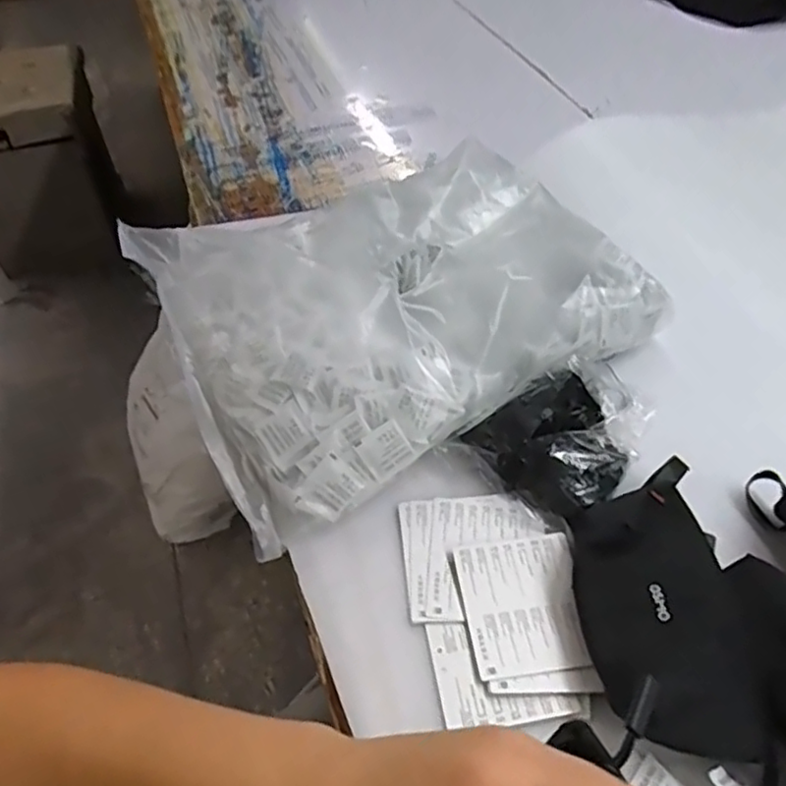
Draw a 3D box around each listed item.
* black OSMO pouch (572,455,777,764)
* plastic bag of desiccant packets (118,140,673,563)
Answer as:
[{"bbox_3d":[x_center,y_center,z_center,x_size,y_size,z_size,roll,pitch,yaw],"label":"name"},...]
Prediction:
[{"bbox_3d":[0.183,0.143,0.448,0.100,0.039,0.195,-1,48,0],"label":"black OSMO pouch"},{"bbox_3d":[-0.009,-0.095,0.622,0.452,0.101,0.344,-24,52,-19],"label":"plastic bag of desiccant packets"}]

